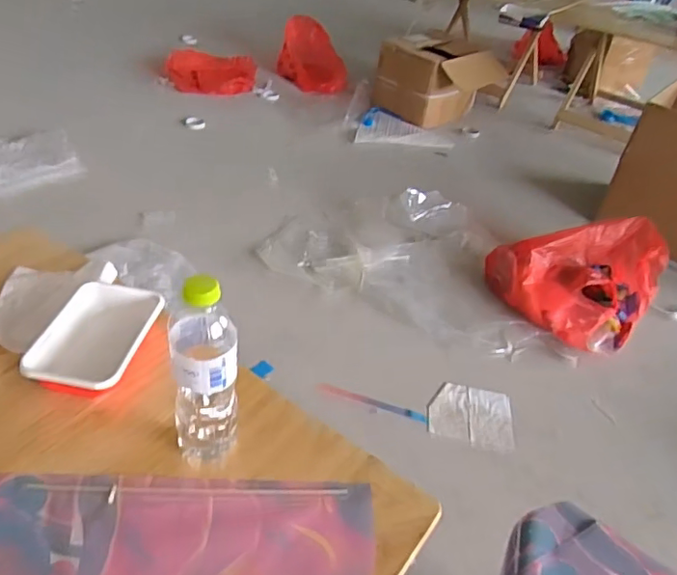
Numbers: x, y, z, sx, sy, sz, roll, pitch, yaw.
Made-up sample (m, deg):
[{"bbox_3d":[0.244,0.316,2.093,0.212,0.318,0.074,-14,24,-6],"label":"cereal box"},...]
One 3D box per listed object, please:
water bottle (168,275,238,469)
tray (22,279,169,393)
[{"bbox_3d":[-0.142,0.094,0.598,0.072,0.239,0.064,-5,41,-15],"label":"water bottle"},{"bbox_3d":[-0.300,0.060,0.726,0.118,0.043,0.181,10,40,3],"label":"tray"}]

